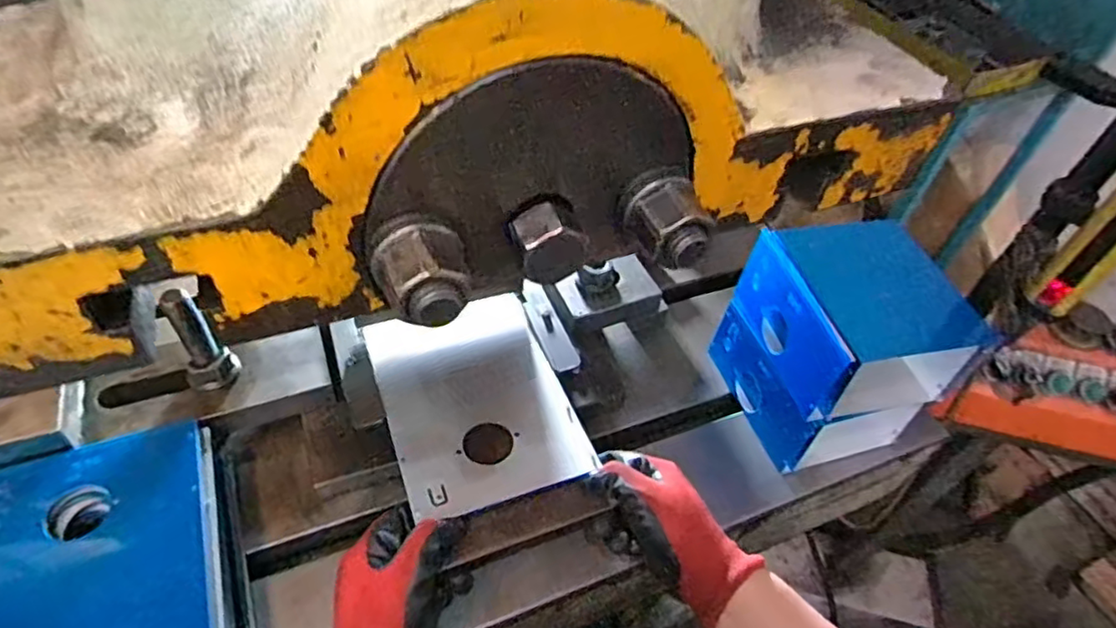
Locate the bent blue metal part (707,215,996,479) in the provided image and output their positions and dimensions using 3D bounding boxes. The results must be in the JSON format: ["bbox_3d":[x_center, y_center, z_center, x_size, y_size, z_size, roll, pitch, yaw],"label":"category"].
[{"bbox_3d":[0.252,0.024,0.585,0.144,0.167,0.163,-10,49,-15],"label":"bent blue metal part"}]

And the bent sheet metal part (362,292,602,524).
[{"bbox_3d":[-0.075,0.067,0.548,0.144,0.028,0.221,-13,50,-18],"label":"bent sheet metal part"}]

